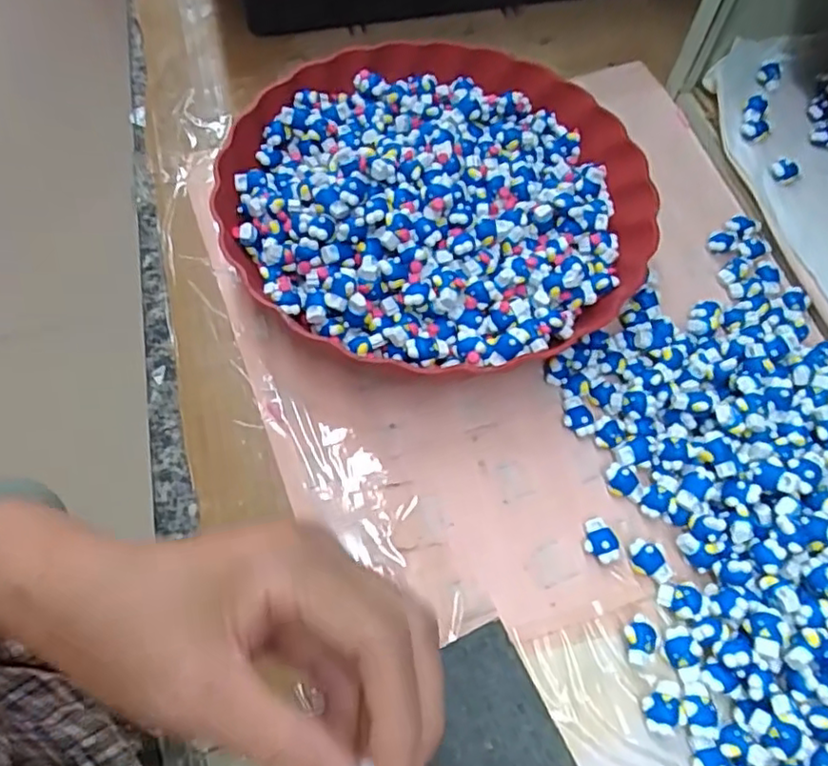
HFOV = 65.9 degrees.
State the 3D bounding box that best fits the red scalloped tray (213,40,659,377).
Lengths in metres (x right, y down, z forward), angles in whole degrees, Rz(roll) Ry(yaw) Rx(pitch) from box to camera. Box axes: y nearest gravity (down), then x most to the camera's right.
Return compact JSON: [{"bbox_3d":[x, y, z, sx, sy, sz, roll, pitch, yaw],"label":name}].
[{"bbox_3d":[0.018,-0.113,0.383,0.236,0.060,0.236,37,66,16],"label":"red scalloped tray"}]

